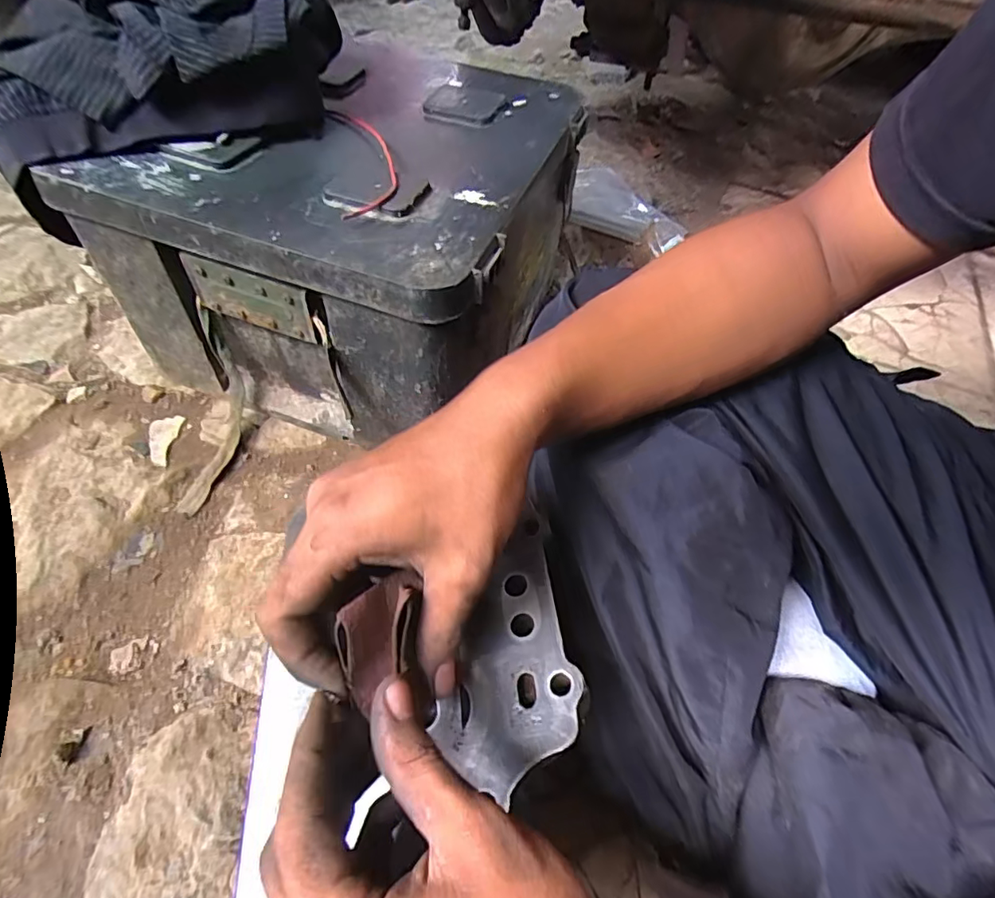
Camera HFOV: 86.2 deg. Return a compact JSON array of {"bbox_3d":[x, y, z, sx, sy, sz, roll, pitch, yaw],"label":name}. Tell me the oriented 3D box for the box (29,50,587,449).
[{"bbox_3d":[-0.130,-0.210,0.556,0.337,0.236,0.352,17,52,10],"label":"box"}]

